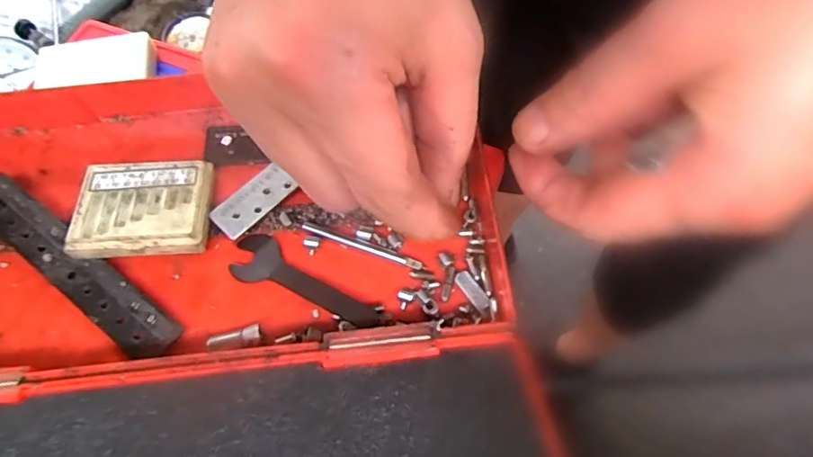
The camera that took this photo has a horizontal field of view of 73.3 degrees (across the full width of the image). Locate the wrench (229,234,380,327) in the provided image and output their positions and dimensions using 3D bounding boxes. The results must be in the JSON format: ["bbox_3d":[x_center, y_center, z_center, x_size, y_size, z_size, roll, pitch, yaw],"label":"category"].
[{"bbox_3d":[-0.040,0.020,0.219,0.066,0.004,0.020,19,66,13],"label":"wrench"}]

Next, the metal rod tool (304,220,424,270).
[{"bbox_3d":[-0.019,0.007,0.225,0.053,0.005,0.005,19,66,13],"label":"metal rod tool"}]

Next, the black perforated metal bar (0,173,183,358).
[{"bbox_3d":[-0.136,0.014,0.221,0.112,0.009,0.020,34,70,18],"label":"black perforated metal bar"}]

